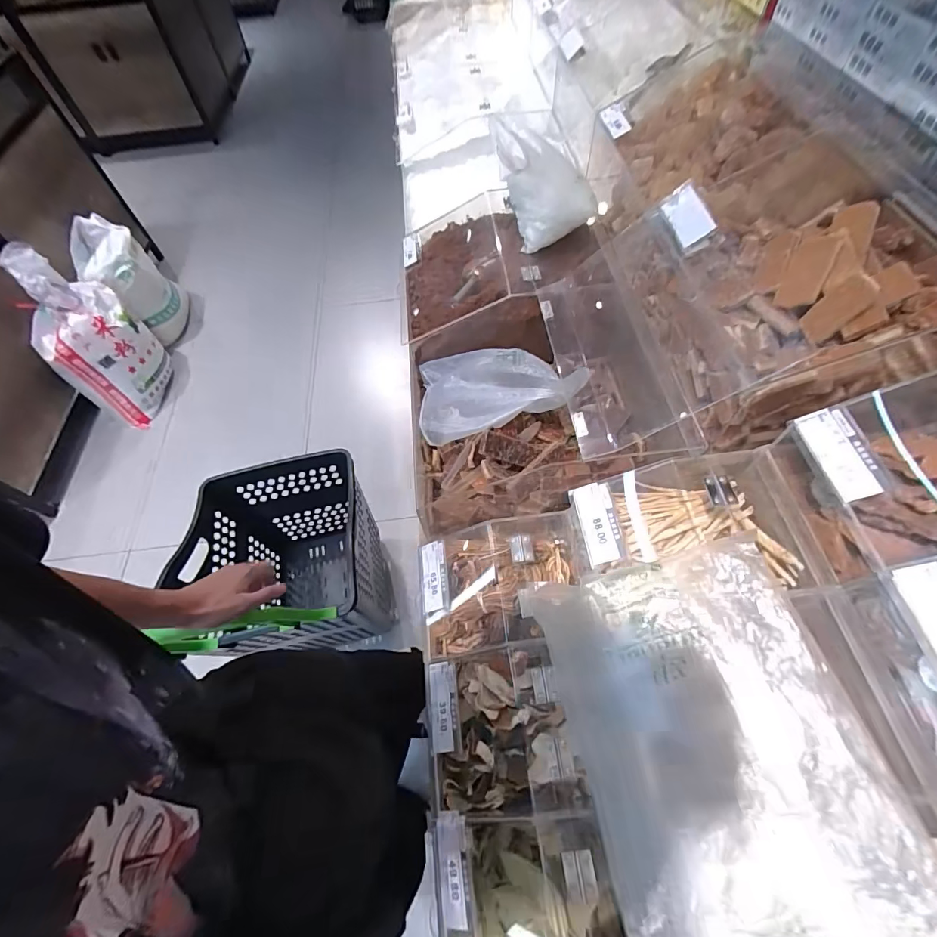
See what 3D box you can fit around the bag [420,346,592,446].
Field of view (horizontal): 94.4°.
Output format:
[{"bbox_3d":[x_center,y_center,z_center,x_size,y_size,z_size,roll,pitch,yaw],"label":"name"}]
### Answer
[{"bbox_3d":[0.046,-0.144,0.722,0.278,0.061,0.192,-15,61,18],"label":"bag"}]

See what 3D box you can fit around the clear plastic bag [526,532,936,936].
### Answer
[{"bbox_3d":[0.215,0.239,0.397,0.234,0.053,0.305,-22,57,15],"label":"clear plastic bag"}]

